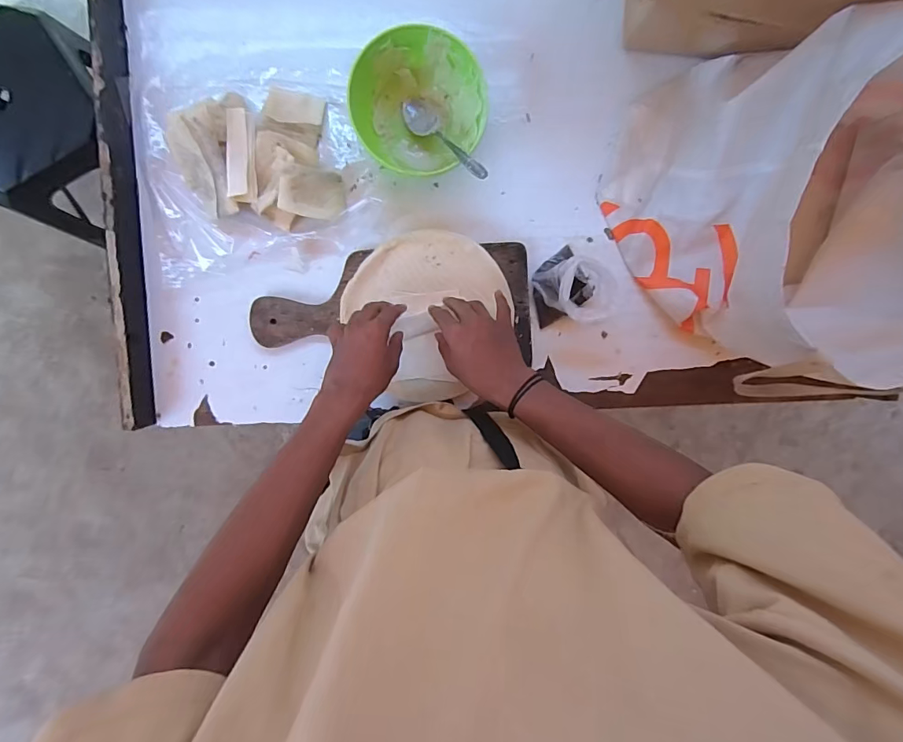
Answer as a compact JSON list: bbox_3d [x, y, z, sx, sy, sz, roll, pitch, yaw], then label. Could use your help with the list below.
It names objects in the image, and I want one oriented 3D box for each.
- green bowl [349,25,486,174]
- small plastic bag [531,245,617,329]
[{"bbox_3d":[-0.034,-0.297,0.529,0.145,0.075,0.139,-45,97,2],"label":"green bowl"},{"bbox_3d":[0.148,-0.105,0.564,0.083,0.075,0.089,-13,97,-2],"label":"small plastic bag"}]

